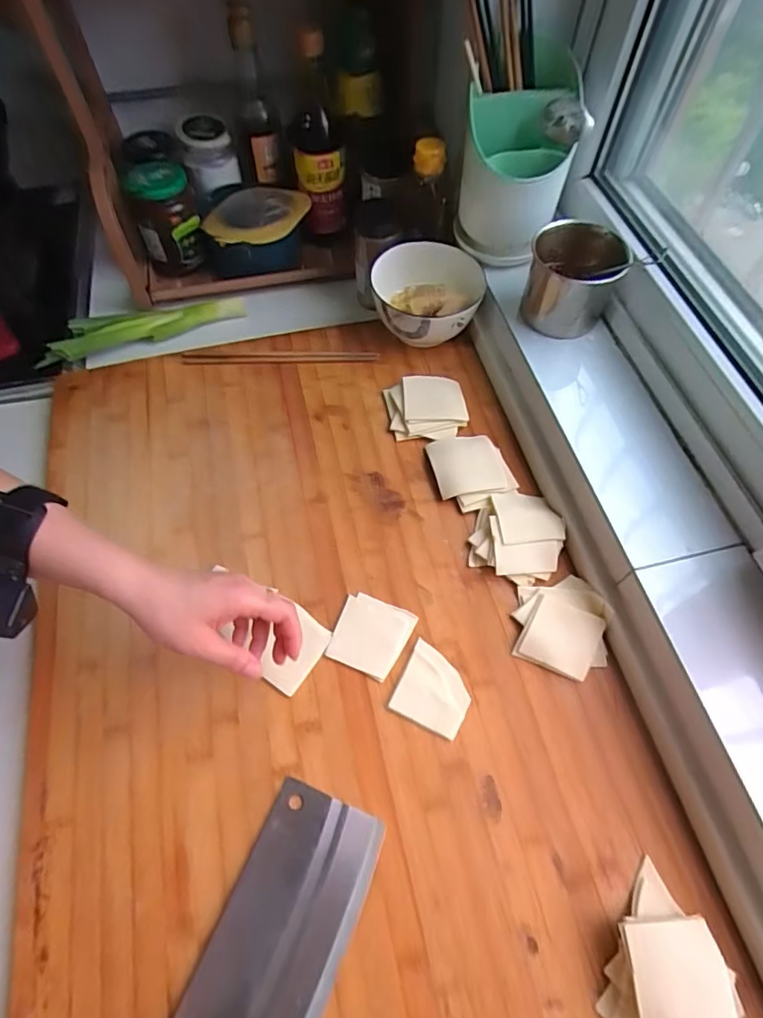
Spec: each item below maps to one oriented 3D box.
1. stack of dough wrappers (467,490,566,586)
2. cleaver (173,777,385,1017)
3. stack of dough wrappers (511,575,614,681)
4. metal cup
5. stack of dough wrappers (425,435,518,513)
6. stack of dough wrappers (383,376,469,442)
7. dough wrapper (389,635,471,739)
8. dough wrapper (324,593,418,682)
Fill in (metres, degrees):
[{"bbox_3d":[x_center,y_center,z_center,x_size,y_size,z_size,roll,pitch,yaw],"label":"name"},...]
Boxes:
[{"bbox_3d":[0.131,0.023,0.502,0.080,0.020,0.090,18,62,8],"label":"stack of dough wrappers"},{"bbox_3d":[-0.093,0.336,0.333,0.085,0.017,0.288,22,63,11],"label":"cleaver"},{"bbox_3d":[0.159,0.102,0.463,0.080,0.016,0.084,7,61,2],"label":"stack of dough wrappers"},{"bbox_3d":[0.200,-0.243,0.559,0.088,0.091,0.088,1,61,-1],"label":"metal cup"},{"bbox_3d":[0.090,-0.041,0.537,0.069,0.020,0.083,-18,63,-11],"label":"stack of dough wrappers"},{"bbox_3d":[0.048,-0.111,0.574,0.082,0.020,0.075,-4,62,-4],"label":"stack of dough wrappers"},{"bbox_3d":[0.045,0.151,0.440,0.059,0.004,0.061,25,64,12],"label":"dough wrapper"},{"bbox_3d":[-0.011,0.110,0.460,0.062,0.004,0.064,22,63,11],"label":"dough wrapper"}]

